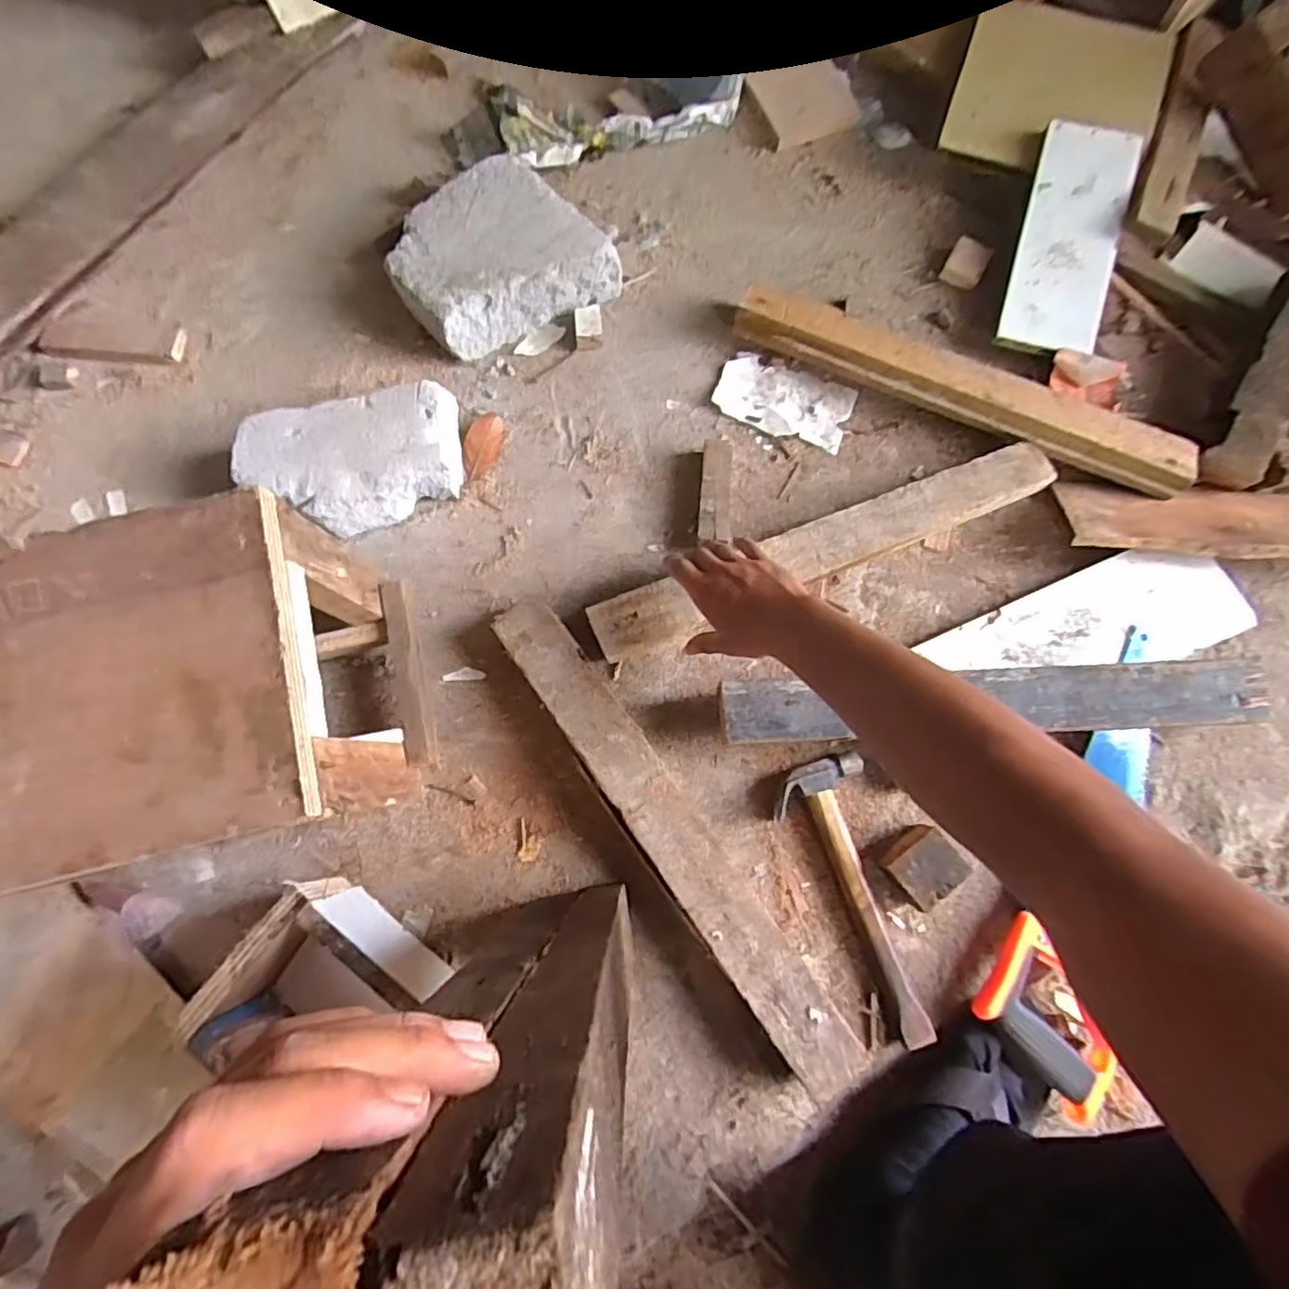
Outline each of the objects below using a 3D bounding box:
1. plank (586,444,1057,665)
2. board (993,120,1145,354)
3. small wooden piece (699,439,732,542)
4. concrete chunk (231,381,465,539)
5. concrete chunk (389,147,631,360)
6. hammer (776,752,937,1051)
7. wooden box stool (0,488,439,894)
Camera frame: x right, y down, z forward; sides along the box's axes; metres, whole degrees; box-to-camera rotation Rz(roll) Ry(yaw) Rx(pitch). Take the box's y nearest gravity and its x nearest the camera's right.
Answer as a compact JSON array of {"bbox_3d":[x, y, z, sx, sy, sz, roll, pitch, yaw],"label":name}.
[{"bbox_3d":[0.184,-0.095,0.652,0.496,0.042,0.062,-21,78,-6],"label":"plank"},{"bbox_3d":[0.471,-0.450,0.711,0.099,0.013,0.258,15,86,11],"label":"board"},{"bbox_3d":[0.074,-0.157,0.670,0.032,0.027,0.112,4,76,0],"label":"small wooden piece"},{"bbox_3d":[-0.288,-0.185,0.653,0.207,0.072,0.115,-19,78,-6],"label":"concrete chunk"},{"bbox_3d":[-0.166,-0.427,0.706,0.210,0.070,0.181,-33,80,-9],"label":"concrete chunk"},{"bbox_3d":[0.185,0.231,0.582,0.092,0.027,0.250,-9,77,-4],"label":"hammer"},{"bbox_3d":[-0.380,0.058,0.486,0.335,0.187,0.227,-13,77,-4],"label":"wooden box stool"}]

